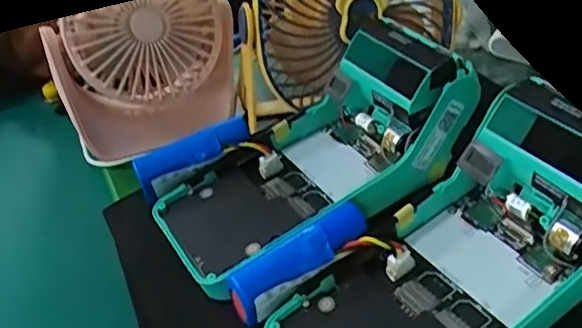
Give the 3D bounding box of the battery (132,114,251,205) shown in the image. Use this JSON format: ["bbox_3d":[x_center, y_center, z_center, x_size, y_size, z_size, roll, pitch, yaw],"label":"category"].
[{"bbox_3d":[-0.054,-0.006,0.337,0.067,0.021,0.015,-27,48,-7],"label":"battery"}]

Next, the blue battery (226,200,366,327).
[{"bbox_3d":[0.005,0.041,0.272,0.073,0.023,0.018,-34,54,-19],"label":"blue battery"}]

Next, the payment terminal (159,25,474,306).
[{"bbox_3d":[0.013,-0.005,0.320,0.169,0.056,0.086,-33,51,-8],"label":"payment terminal"}]

